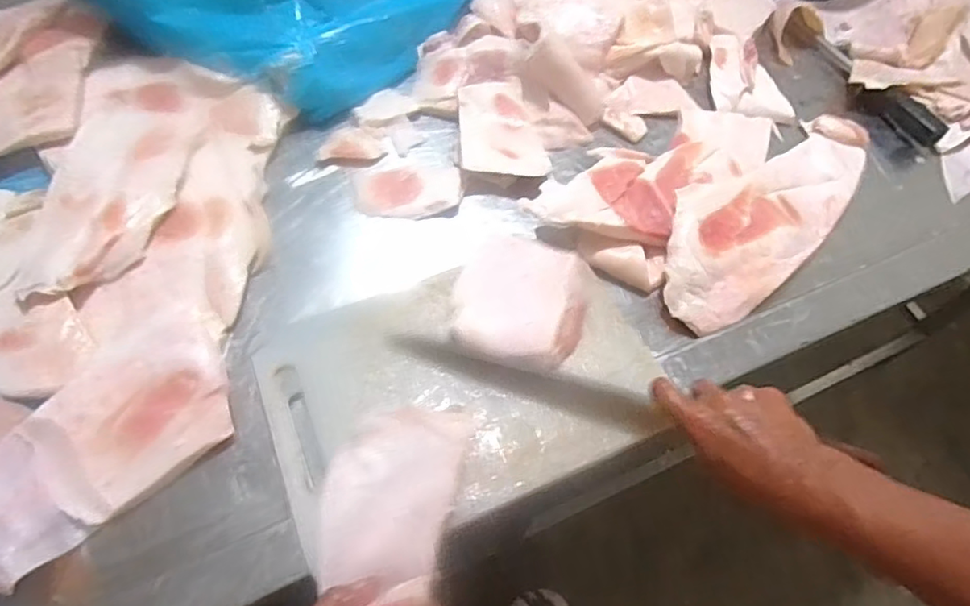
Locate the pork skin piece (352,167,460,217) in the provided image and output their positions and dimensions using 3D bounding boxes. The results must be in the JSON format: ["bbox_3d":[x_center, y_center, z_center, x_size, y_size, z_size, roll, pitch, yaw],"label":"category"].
[{"bbox_3d":[-0.086,-0.125,0.677,0.117,0.020,0.061,-1,60,-5],"label":"pork skin piece"}]

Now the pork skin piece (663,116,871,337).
[{"bbox_3d":[0.326,-0.113,0.683,0.380,0.028,0.134,-37,90,-27],"label":"pork skin piece"}]

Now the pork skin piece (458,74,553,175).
[{"bbox_3d":[0.018,-0.211,0.713,0.099,0.020,0.141,-4,65,-10],"label":"pork skin piece"}]

